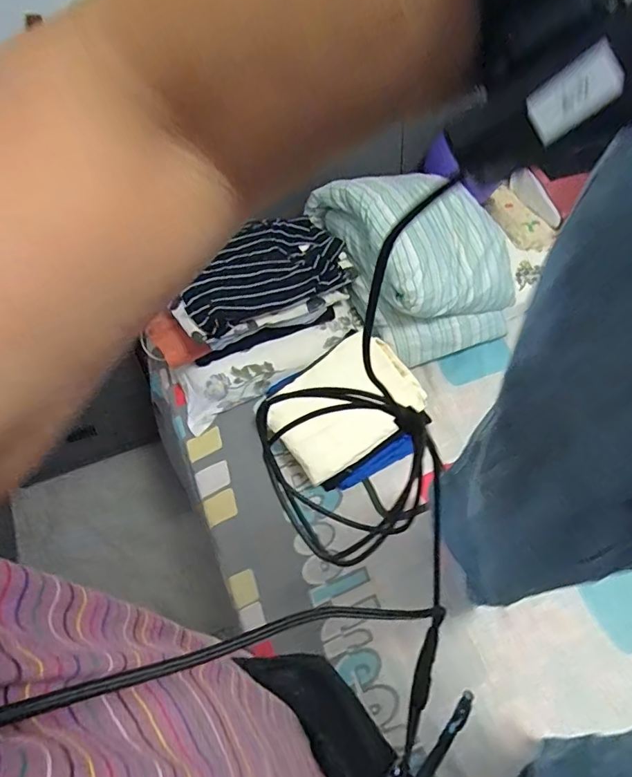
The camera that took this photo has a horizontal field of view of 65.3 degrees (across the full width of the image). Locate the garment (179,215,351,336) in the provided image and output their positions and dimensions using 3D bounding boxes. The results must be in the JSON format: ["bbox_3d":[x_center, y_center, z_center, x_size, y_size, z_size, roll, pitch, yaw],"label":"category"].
[{"bbox_3d":[-0.113,-0.258,1.053,0.372,0.082,0.198,-29,60,-22],"label":"garment"}]

